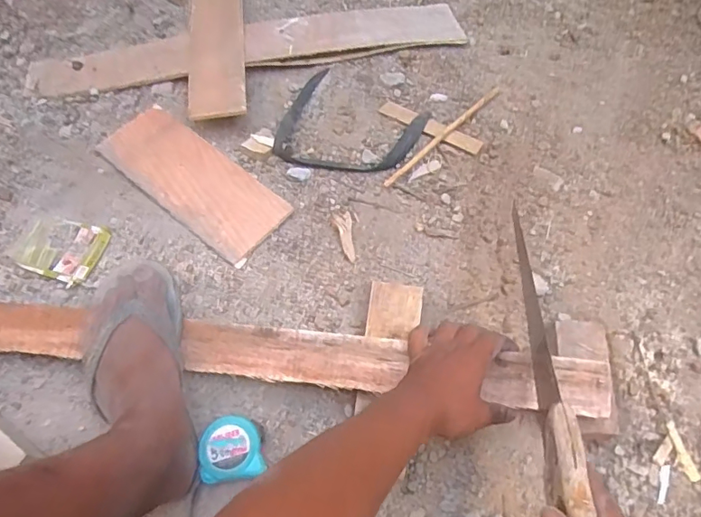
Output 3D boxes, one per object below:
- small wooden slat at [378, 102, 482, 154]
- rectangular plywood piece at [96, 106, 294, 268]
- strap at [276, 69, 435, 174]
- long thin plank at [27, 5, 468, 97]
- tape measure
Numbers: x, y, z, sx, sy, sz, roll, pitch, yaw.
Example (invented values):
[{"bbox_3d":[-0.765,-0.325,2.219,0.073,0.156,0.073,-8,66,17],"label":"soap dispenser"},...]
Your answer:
[{"bbox_3d":[0.117,-0.195,0.771,0.162,0.010,0.029,31,71,20],"label":"small wooden slat"},{"bbox_3d":[-0.222,-0.115,0.726,0.296,0.016,0.111,37,69,18],"label":"rectangular plywood piece"},{"bbox_3d":[-0.010,-0.189,0.760,0.199,0.019,0.178,28,66,15],"label":"strap"},{"bbox_3d":[-0.165,-0.346,0.844,0.683,0.022,0.105,-8,62,-3],"label":"long thin plank"},{"bbox_3d":[-0.127,0.204,0.557,0.063,0.035,0.065,0,62,1],"label":"tape measure"}]

